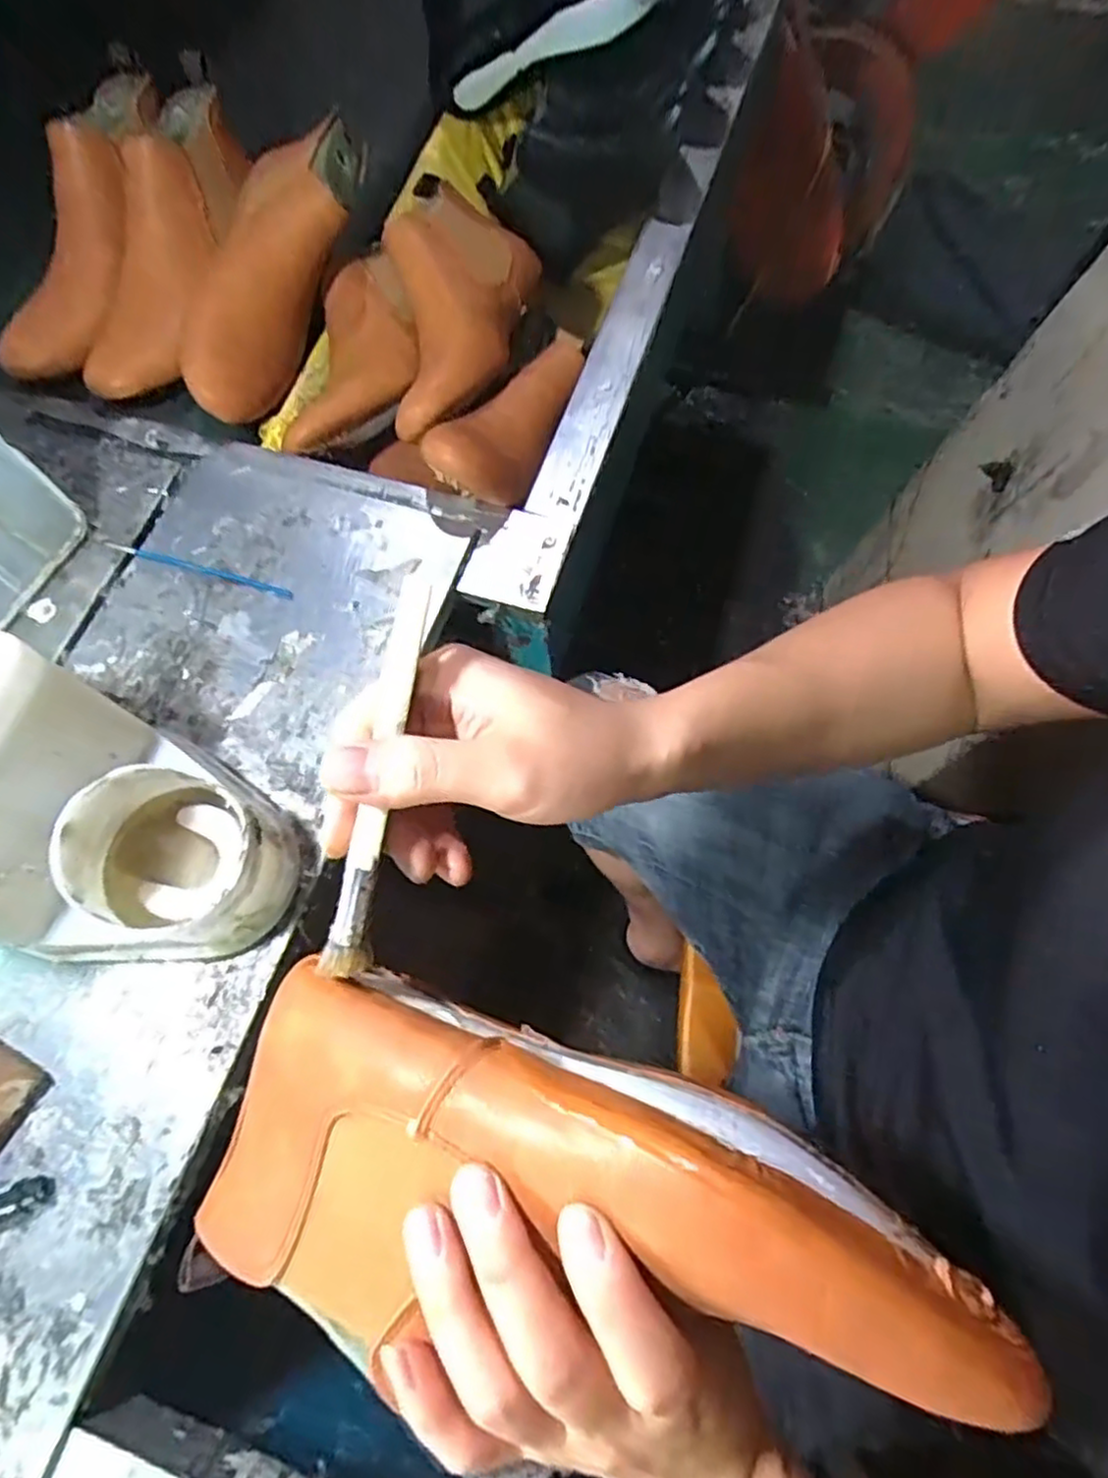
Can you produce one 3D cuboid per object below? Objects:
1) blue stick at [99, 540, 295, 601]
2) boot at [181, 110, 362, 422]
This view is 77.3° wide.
[{"bbox_3d":[-0.266,-0.127,0.513,0.163,0.004,0.008,17,69,9],"label":"blue stick"},{"bbox_3d":[-0.223,-0.383,0.569,0.071,0.103,0.255,21,70,10],"label":"boot"}]

